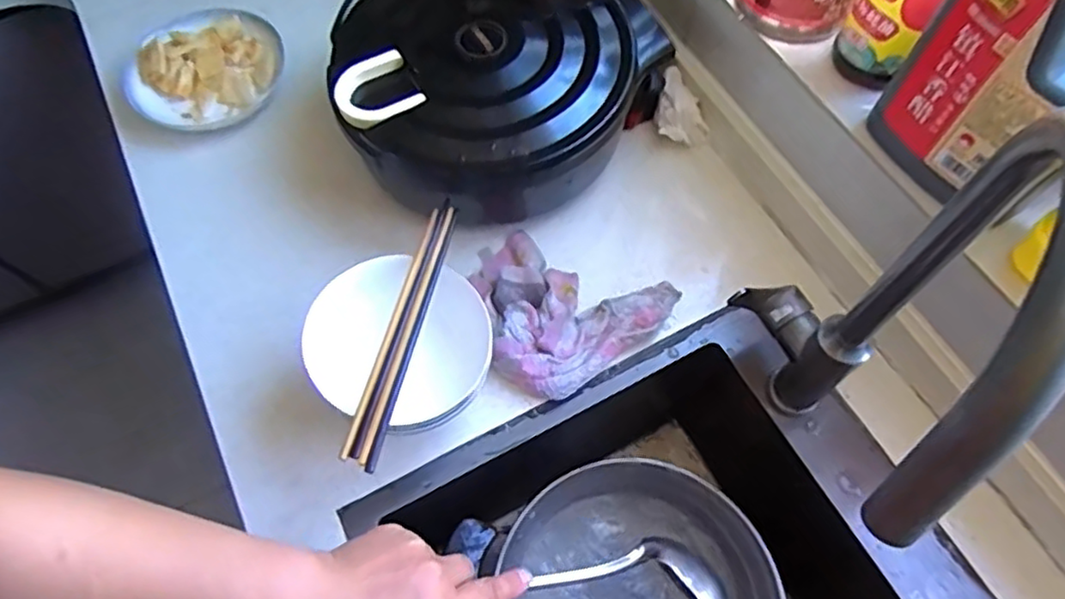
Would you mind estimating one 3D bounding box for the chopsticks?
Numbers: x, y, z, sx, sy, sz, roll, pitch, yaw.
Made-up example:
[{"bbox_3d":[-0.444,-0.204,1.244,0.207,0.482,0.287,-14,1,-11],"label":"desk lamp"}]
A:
[{"bbox_3d":[-0.100,0.014,0.523,0.024,0.012,0.232,10,65,7],"label":"chopsticks"}]

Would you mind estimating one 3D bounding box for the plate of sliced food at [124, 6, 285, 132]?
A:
[{"bbox_3d":[-0.372,-0.269,0.752,0.167,0.029,0.173,-1,64,1],"label":"plate of sliced food"}]

